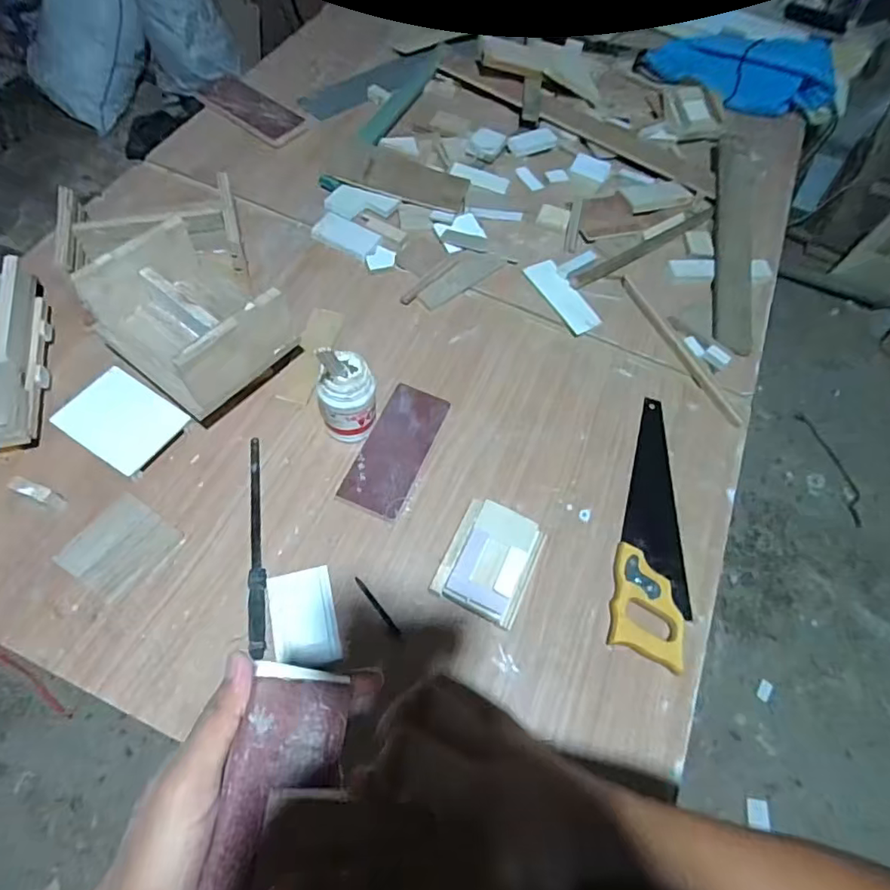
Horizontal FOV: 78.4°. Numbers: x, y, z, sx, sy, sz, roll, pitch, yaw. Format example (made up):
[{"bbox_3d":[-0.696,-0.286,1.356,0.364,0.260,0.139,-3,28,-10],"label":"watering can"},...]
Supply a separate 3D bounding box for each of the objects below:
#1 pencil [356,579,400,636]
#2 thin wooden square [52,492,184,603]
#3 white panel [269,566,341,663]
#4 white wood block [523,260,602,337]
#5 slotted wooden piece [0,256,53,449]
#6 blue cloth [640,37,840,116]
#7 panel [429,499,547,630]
[{"bbox_3d":[-0.087,0.208,0.708,0.008,0.007,0.090,-37,71,-20],"label":"pencil"},{"bbox_3d":[-0.414,0.129,0.697,0.102,0.012,0.111,35,60,8],"label":"thin wooden square"},{"bbox_3d":[-0.177,0.216,0.688,0.076,0.007,0.114,-10,64,-9],"label":"white panel"},{"bbox_3d":[0.213,-0.269,0.984,0.065,0.006,0.169,-24,67,-15],"label":"white wood block"},{"bbox_3d":[-0.621,-0.132,0.767,0.083,0.069,0.292,-8,64,-10],"label":"slotted wooden piece"},{"bbox_3d":[0.721,-0.891,1.301,0.417,0.050,0.231,3,62,-6],"label":"blue cloth"},{"bbox_3d":[0.061,0.151,0.722,0.112,0.048,0.143,24,64,8],"label":"panel"}]

